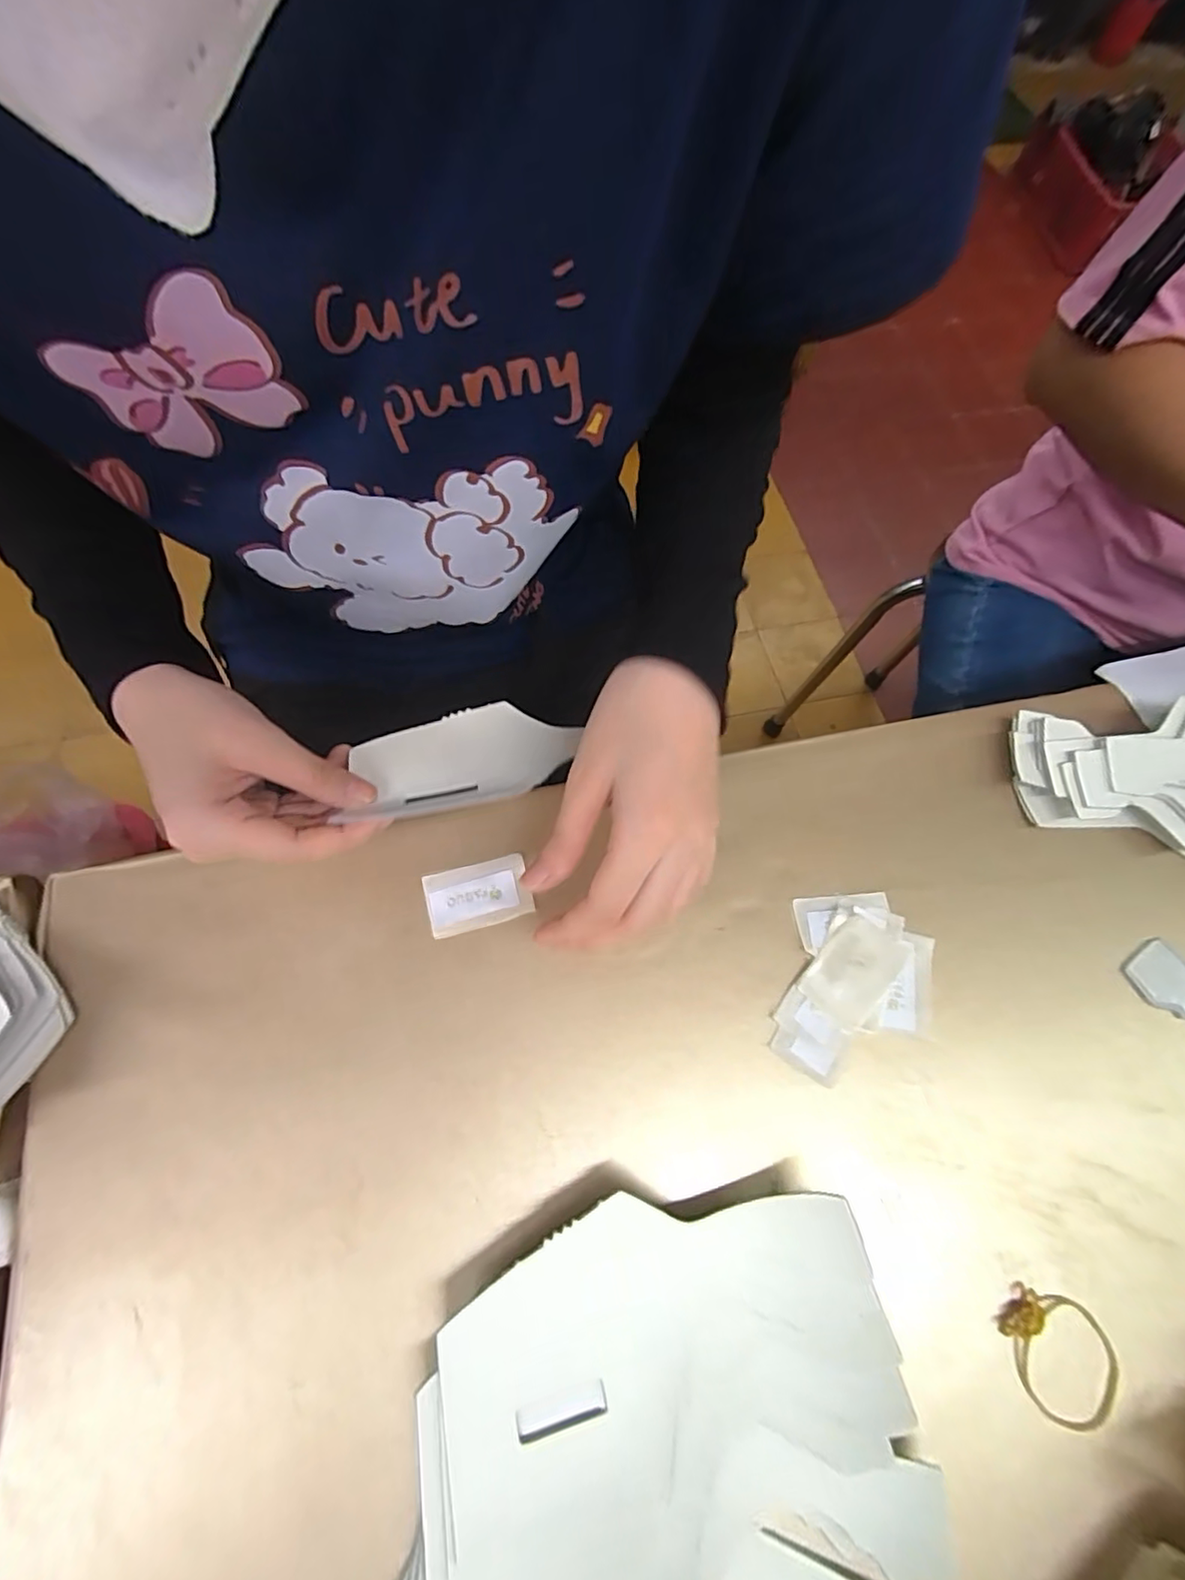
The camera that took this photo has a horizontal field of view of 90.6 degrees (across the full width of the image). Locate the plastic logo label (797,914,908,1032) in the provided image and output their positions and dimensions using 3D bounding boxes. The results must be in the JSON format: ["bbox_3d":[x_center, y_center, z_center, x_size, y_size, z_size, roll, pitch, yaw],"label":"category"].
[{"bbox_3d":[0.137,0.094,0.310,0.036,0.007,0.056,38,69,11],"label":"plastic logo label"}]

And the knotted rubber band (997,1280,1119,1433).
[{"bbox_3d":[0.203,0.245,0.251,0.049,0.009,0.045,18,67,2],"label":"knotted rubber band"}]

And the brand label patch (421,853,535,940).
[{"bbox_3d":[-0.062,0.057,0.317,0.053,0.004,0.035,-14,67,-9],"label":"brand label patch"}]

